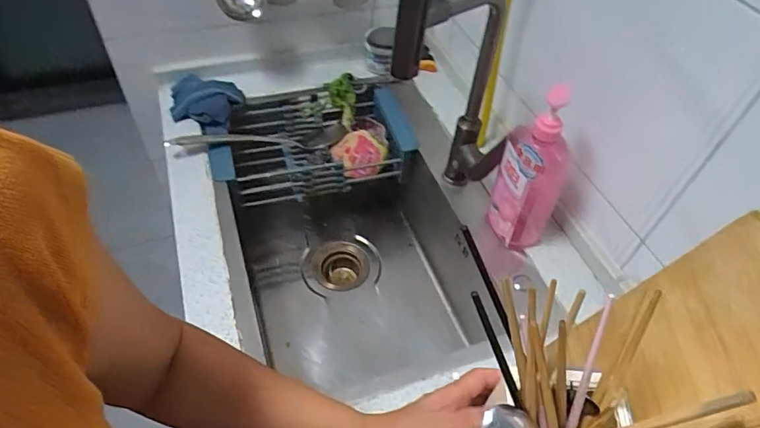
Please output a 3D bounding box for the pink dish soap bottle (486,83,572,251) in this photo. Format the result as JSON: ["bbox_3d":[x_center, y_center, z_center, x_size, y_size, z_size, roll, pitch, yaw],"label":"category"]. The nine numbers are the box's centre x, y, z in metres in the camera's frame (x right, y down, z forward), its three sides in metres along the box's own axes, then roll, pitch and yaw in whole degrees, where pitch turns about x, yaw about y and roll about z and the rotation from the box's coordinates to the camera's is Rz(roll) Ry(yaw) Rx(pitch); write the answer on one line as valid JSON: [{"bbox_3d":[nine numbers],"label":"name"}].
[{"bbox_3d":[0.215,-0.056,0.701,0.095,0.271,0.063,29,54,19],"label":"pink dish soap bottle"}]

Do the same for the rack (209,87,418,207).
[{"bbox_3d":[-0.130,-0.145,0.971,0.377,0.093,0.213,-9,51,-12],"label":"rack"}]

